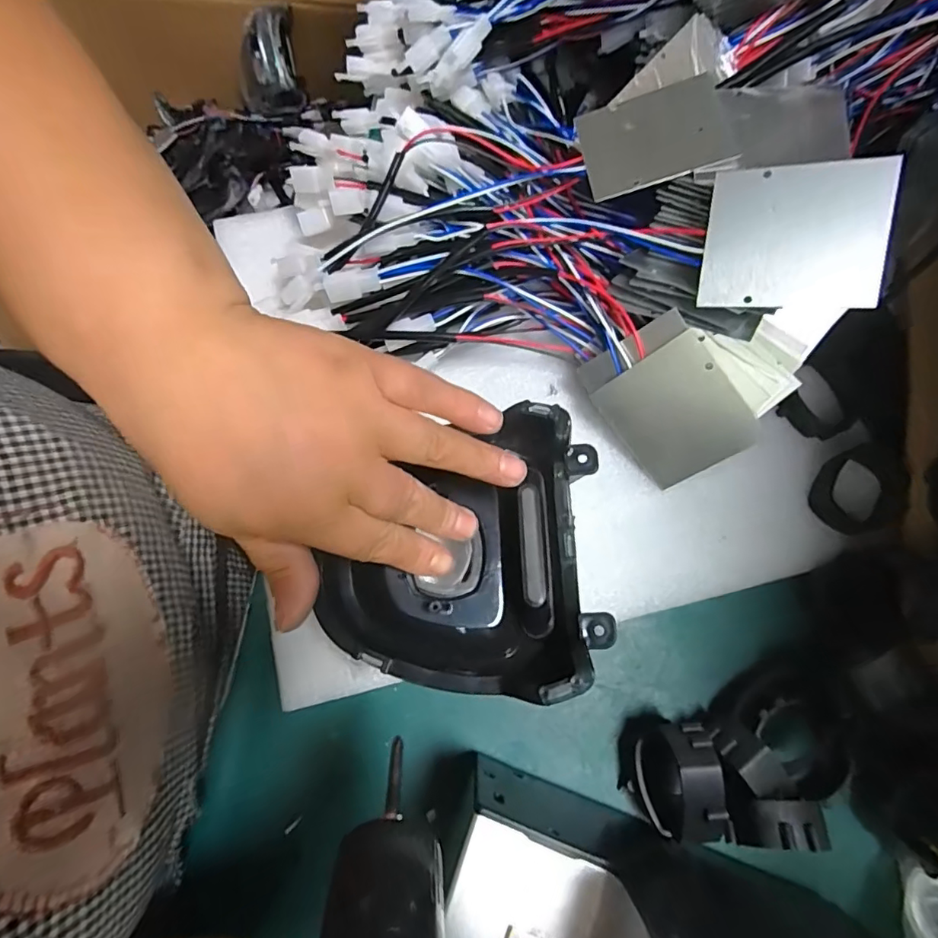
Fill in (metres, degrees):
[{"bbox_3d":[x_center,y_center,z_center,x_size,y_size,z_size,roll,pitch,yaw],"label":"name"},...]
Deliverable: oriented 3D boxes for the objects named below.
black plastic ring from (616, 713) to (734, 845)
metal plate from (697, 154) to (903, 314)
[{"bbox_3d":[0.095,0.147,0.244,0.035,0.049,0.050,-13,74,-4],"label":"black plastic ring"},{"bbox_3d":[0.143,-0.102,0.230,0.070,0.006,0.061,5,97,21],"label":"metal plate"}]

